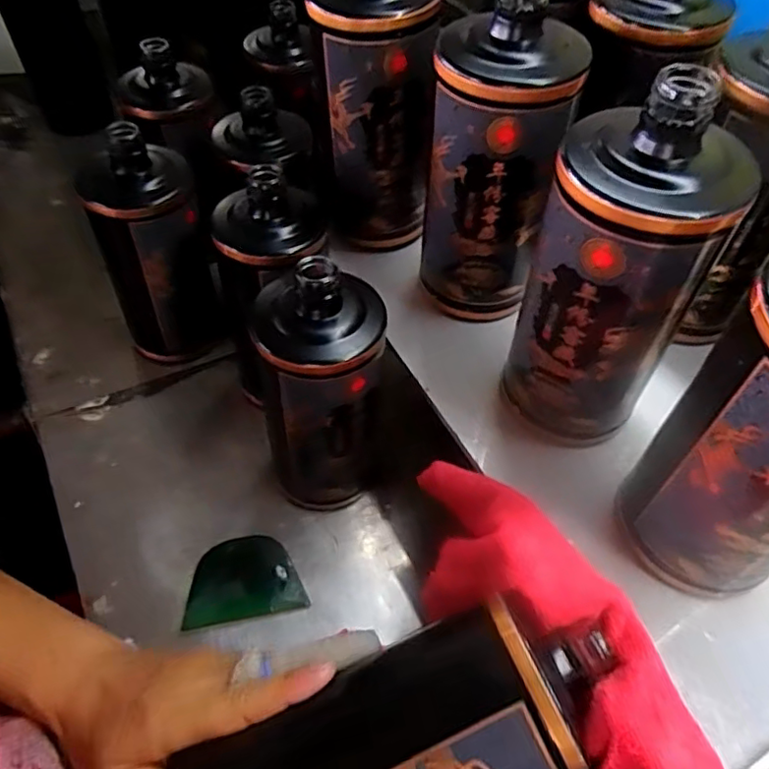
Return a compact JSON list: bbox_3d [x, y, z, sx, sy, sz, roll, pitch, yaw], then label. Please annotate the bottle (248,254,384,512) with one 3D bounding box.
[{"bbox_3d":[-0.042,0.011,0.403,0.079,0.198,0.071,0,52,-3],"label":"bottle"}]

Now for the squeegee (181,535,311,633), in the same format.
[{"bbox_3d":[-0.099,0.135,0.422,0.079,0.004,0.057,-9,56,-11],"label":"squeegee"}]

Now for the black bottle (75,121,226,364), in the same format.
[{"bbox_3d":[-0.184,-0.102,0.492,0.079,0.182,0.071,-12,54,-12],"label":"black bottle"}]

